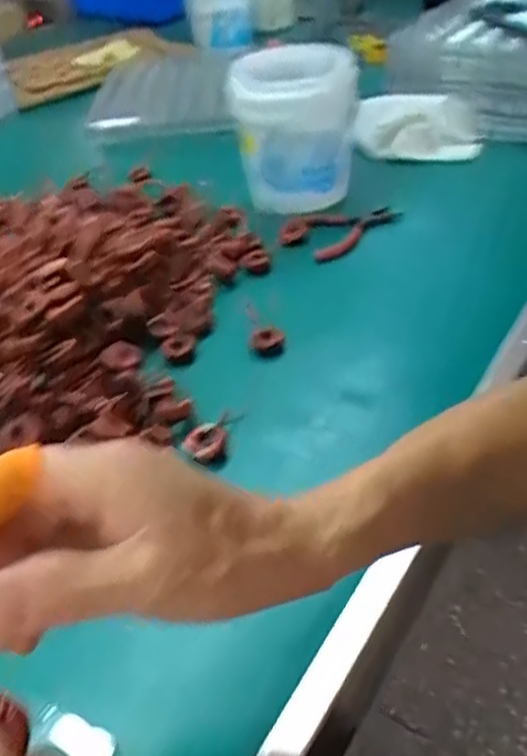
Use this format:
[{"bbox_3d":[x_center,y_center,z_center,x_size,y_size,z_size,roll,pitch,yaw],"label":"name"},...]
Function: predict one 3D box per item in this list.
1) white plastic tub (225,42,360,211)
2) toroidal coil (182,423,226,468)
[{"bbox_3d":[0.031,-0.261,0.710,0.126,0.149,0.103,-1,40,6],"label":"white plastic tub"},{"bbox_3d":[-0.039,0.045,0.465,0.028,0.015,0.024,-8,41,-6],"label":"toroidal coil"}]

